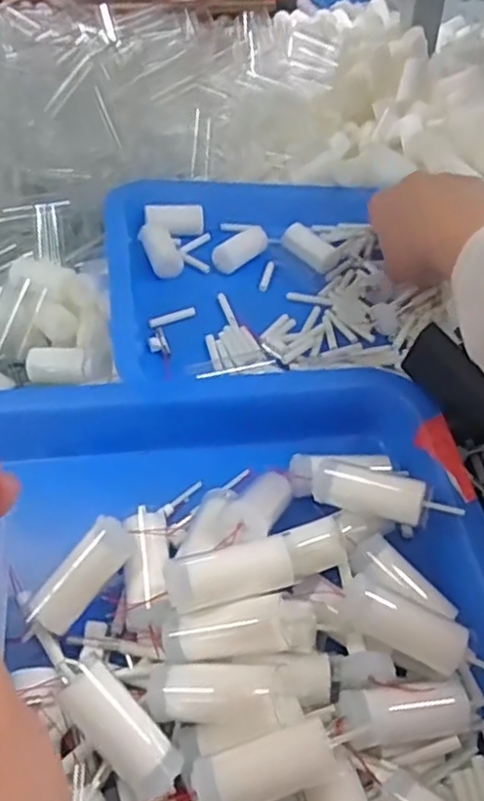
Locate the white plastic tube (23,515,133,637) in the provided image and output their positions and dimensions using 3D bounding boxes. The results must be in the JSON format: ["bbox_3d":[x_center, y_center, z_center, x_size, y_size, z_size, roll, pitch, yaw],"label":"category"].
[{"bbox_3d":[-0.066,0.071,0.282,0.016,0.015,0.049,32,76,27],"label":"white plastic tube"}]

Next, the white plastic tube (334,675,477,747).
[{"bbox_3d":[0.062,0.121,0.265,0.049,0.016,0.018,-3,45,-5],"label":"white plastic tube"}]

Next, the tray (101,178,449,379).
[{"bbox_3d":[0.021,-0.089,0.455,0.218,0.040,0.186,-8,45,-9],"label":"tray"}]

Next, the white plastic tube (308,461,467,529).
[{"bbox_3d":[0.063,0.044,0.311,0.063,0.017,0.018,17,47,16],"label":"white plastic tube"}]

